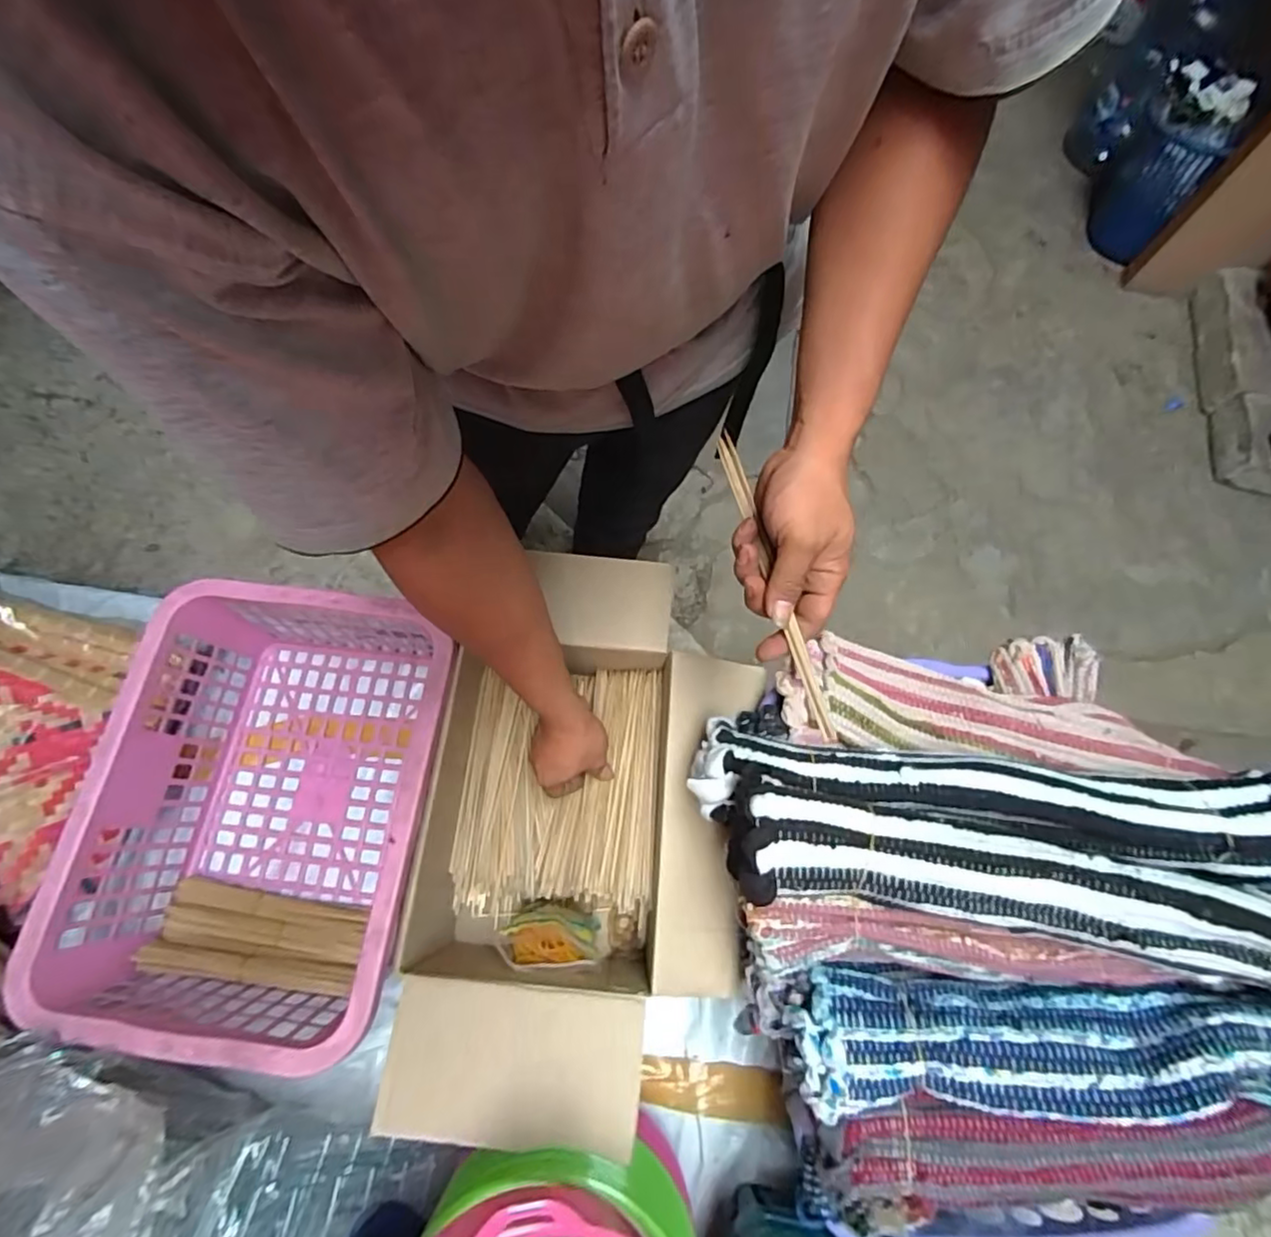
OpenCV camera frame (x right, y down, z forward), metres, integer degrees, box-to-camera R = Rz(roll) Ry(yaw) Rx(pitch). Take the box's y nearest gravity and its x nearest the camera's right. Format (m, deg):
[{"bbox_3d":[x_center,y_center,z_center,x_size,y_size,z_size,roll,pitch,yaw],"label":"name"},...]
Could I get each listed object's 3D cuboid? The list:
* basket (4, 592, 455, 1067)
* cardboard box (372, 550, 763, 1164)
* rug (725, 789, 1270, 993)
[{"bbox_3d":[-0.361,0.187,0.597,0.311,0.150,0.398,7,69,1],"label":"basket"},{"bbox_3d":[-0.054,0.211,0.578,0.291,0.145,0.445,7,69,1],"label":"cardboard box"},{"bbox_3d":[0.272,0.178,0.378,0.404,0.070,0.076,10,69,3],"label":"rug"}]

